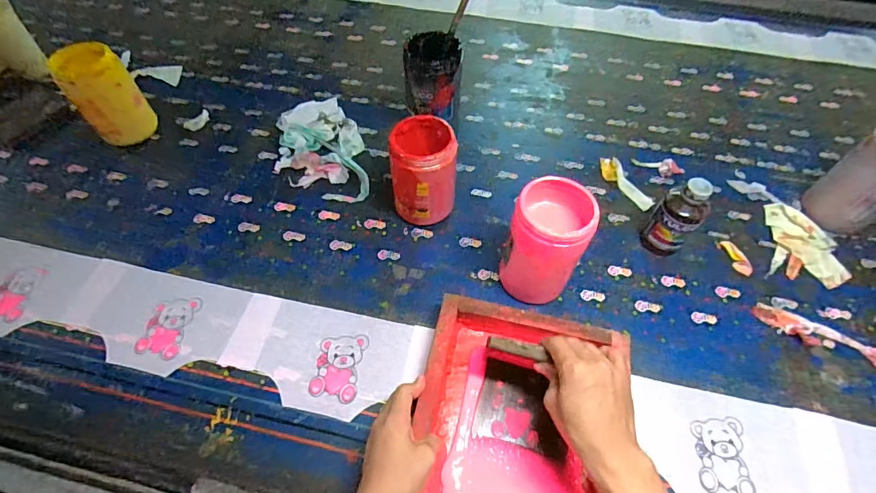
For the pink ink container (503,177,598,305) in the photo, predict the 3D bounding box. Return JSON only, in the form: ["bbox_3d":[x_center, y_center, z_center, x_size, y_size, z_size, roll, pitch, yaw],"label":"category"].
[{"bbox_3d":[0.137,0.002,0.558,0.091,0.189,0.091,-3,53,4],"label":"pink ink container"}]

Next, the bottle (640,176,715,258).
[{"bbox_3d":[0.344,-0.042,0.623,0.058,0.132,0.056,0,57,0],"label":"bottle"}]

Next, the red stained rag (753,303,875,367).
[{"bbox_3d":[0.539,0.129,0.586,0.198,0.014,0.038,22,60,14],"label":"red stained rag"}]

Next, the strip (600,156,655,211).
[{"bbox_3d":[0.319,-0.109,0.741,0.040,0.009,0.120,-22,60,-13],"label":"strip"}]

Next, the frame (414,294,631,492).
[{"bbox_3d":[0.093,0.205,0.508,0.223,0.058,0.257,10,58,6],"label":"frame"}]

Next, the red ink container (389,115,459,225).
[{"bbox_3d":[-0.020,-0.106,0.651,0.093,0.147,0.106,-2,57,-1],"label":"red ink container"}]

